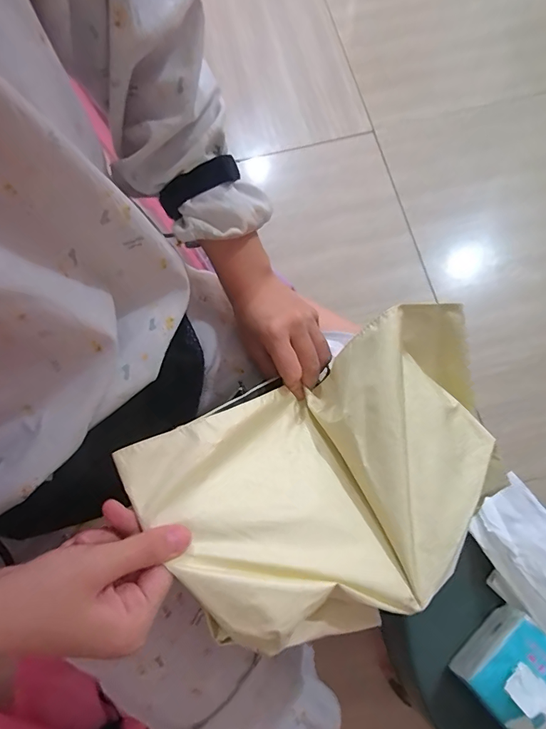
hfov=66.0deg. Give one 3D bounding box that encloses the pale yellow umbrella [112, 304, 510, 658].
[{"bbox_3d":[0.059,0.082,0.315,0.272,0.085,0.182,-27,76,-6],"label":"pale yellow umbrella"}]

